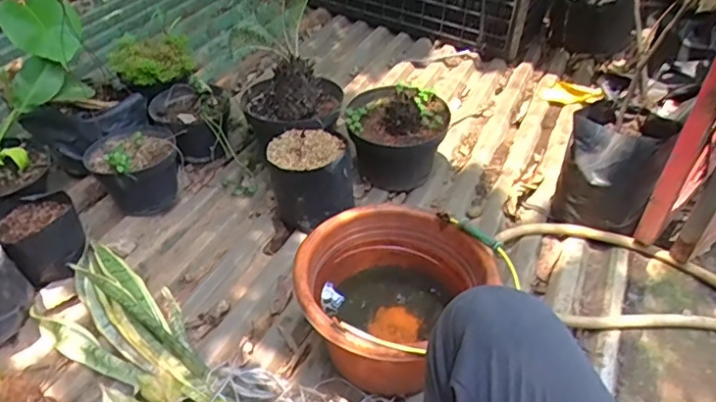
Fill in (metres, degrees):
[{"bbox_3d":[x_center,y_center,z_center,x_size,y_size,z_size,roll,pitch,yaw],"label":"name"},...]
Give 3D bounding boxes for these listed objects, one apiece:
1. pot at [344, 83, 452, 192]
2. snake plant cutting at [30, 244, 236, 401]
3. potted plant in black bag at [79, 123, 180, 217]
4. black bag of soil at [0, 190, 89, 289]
[{"bbox_3d":[0.084,-0.134,1.235,0.217,0.187,0.175,9,40,3],"label":"pot"},{"bbox_3d":[-0.322,0.227,0.869,0.525,0.064,0.174,28,47,27],"label":"snake plant cutting"},{"bbox_3d":[-0.449,-0.059,1.130,0.169,0.146,0.176,-17,44,-22],"label":"potted plant in black bag"},{"bbox_3d":[-0.555,0.072,0.991,0.127,0.109,0.122,-30,50,-32],"label":"black bag of soil"}]

